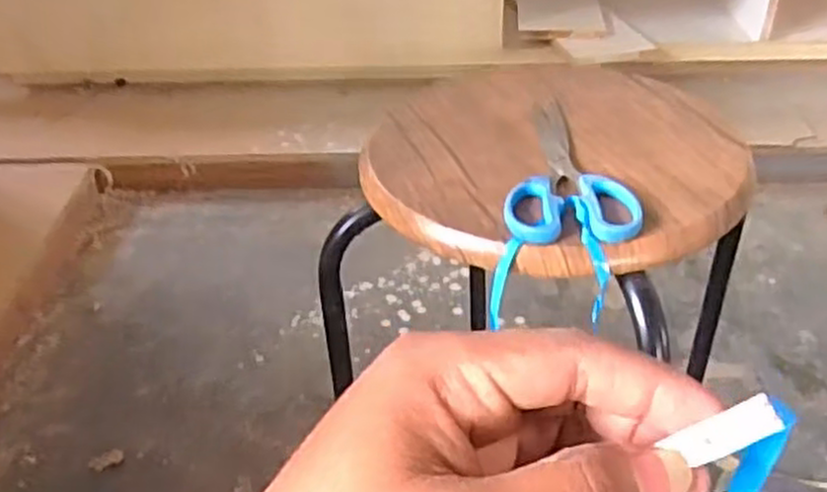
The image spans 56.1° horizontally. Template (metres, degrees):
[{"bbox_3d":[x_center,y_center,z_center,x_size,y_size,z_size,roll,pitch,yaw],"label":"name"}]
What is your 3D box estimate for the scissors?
[{"bbox_3d":[0.108,-0.064,0.557,0.083,0.014,0.198,1,38,4],"label":"scissors"}]

